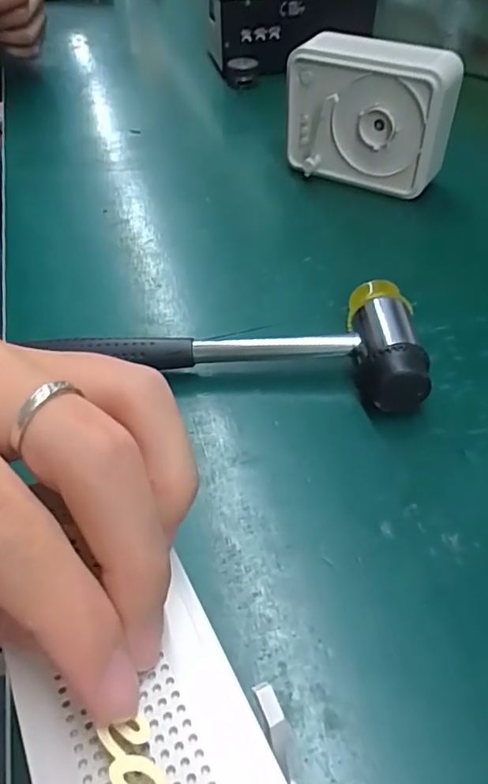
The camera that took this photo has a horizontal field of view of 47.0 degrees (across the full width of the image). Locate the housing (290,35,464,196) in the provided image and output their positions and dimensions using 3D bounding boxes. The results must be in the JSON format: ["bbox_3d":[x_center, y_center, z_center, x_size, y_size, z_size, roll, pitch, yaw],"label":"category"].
[{"bbox_3d":[0.094,-0.216,0.442,0.131,0.099,0.034,20,49,19],"label":"housing"}]

